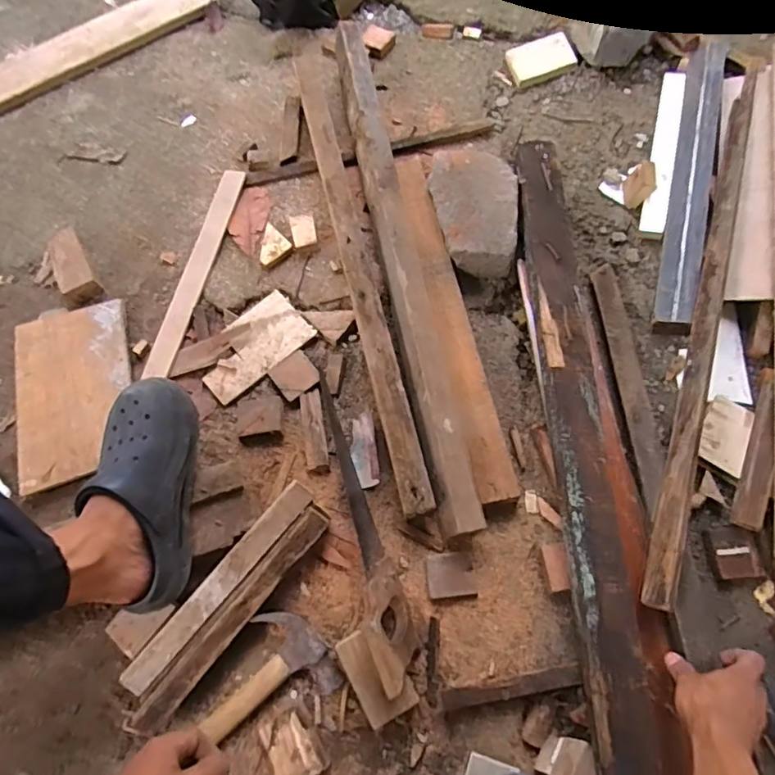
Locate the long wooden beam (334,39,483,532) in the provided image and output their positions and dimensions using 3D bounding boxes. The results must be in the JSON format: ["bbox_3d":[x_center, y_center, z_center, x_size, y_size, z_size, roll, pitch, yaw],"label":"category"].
[{"bbox_3d":[0.018,-0.212,0.841,0.071,0.090,0.852,-10,67,-2],"label":"long wooden beam"}]

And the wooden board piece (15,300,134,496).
[{"bbox_3d":[-0.468,0.005,0.815,0.170,0.013,0.269,-12,67,-3],"label":"wooden board piece"}]

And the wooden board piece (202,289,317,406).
[{"bbox_3d":[-0.206,-0.062,0.846,0.176,0.015,0.101,-42,72,-14],"label":"wooden board piece"}]

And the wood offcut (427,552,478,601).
[{"bbox_3d":[0.080,0.236,0.689,0.057,0.021,0.052,-6,67,0],"label":"wood offcut"}]

